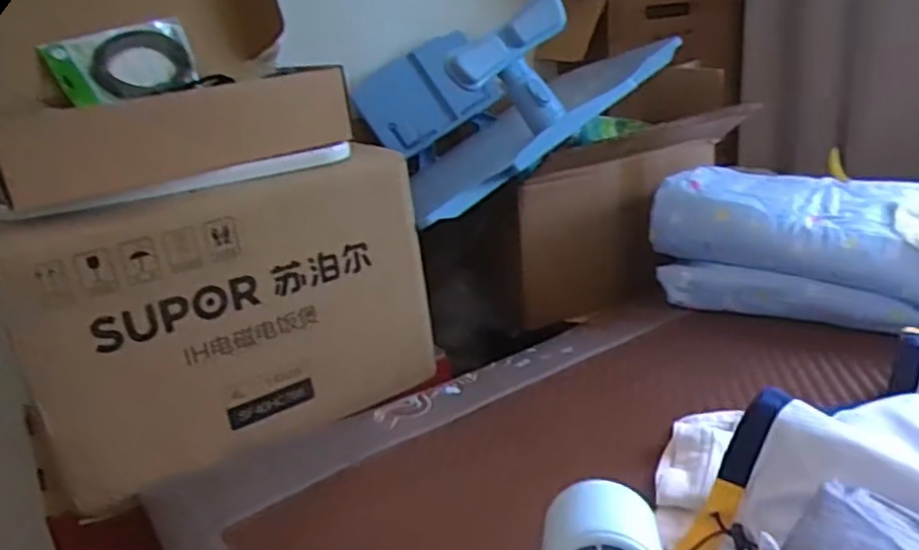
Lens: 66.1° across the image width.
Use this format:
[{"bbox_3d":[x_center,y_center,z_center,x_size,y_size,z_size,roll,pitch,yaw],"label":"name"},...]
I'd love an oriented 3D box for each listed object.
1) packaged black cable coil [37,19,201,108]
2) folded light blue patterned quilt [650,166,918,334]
[{"bbox_3d":[-0.413,-0.264,0.884,0.176,0.110,0.024,-25,-14,-41],"label":"packaged black cable coil"},{"bbox_3d":[0.467,-0.041,0.866,0.412,0.148,0.207,7,24,32],"label":"folded light blue patterned quilt"}]

